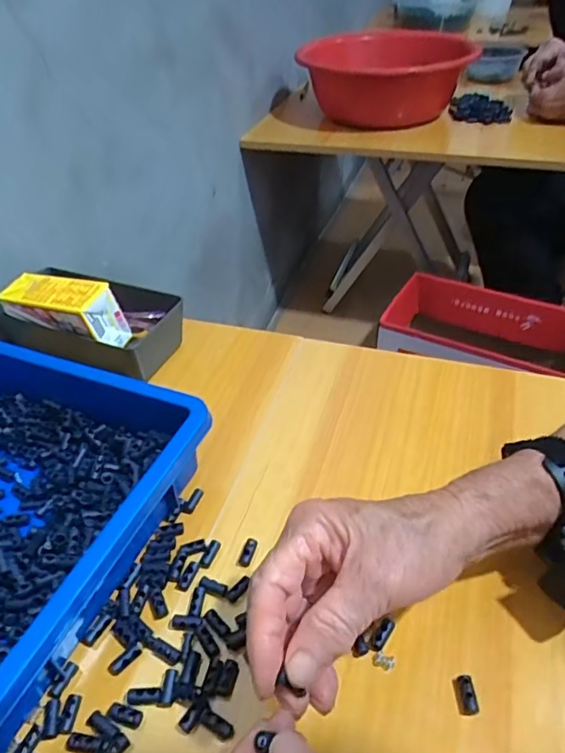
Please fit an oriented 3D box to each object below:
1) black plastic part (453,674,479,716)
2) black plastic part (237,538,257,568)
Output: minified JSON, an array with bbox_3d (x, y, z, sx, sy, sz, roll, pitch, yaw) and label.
[{"bbox_3d":[0.102,0.177,0.295,0.011,0.004,0.019,-4,43,-2],"label":"black plastic part"},{"bbox_3d":[-0.024,0.121,0.366,0.009,0.004,0.020,15,45,18],"label":"black plastic part"}]

